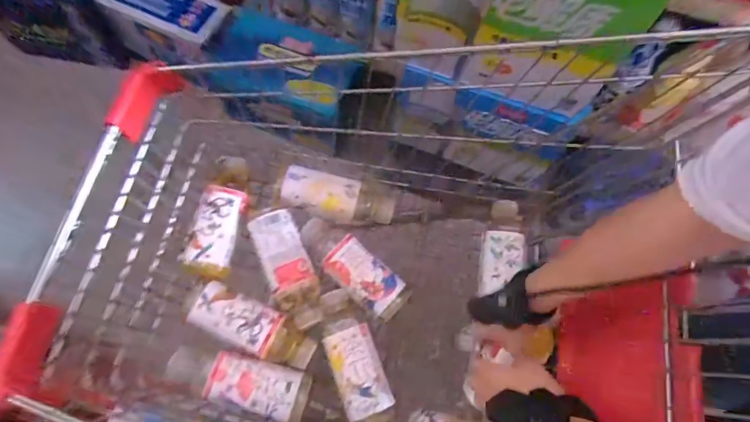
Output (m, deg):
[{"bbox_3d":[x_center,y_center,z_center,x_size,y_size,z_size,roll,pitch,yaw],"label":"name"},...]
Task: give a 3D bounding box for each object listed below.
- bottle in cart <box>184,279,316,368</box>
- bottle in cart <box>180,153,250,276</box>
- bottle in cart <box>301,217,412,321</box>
[{"bbox_3d":[-0.173,0.154,0.590,0.187,0.076,0.061,28,70,-5],"label":"bottle in cart"},{"bbox_3d":[-0.223,0.006,0.628,0.061,0.057,0.183,8,68,1],"label":"bottle in cart"},{"bbox_3d":[-0.034,0.078,0.627,0.180,0.052,0.062,40,72,13],"label":"bottle in cart"}]

